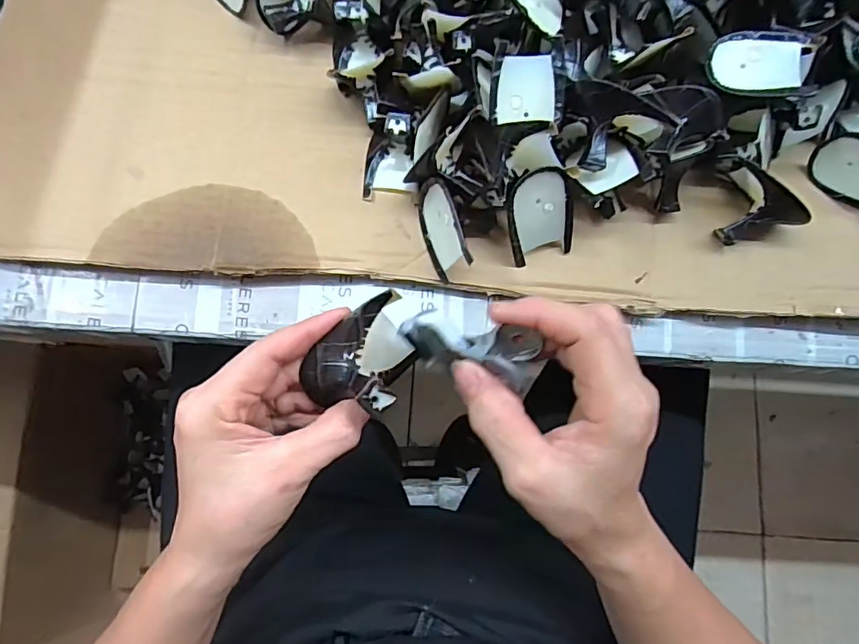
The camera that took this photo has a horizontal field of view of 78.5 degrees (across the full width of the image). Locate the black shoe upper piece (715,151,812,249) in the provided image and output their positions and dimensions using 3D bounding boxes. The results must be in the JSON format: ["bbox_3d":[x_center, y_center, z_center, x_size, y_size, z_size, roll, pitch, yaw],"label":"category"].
[{"bbox_3d":[0.227,-0.092,0.366,0.049,0.041,0.061,-13,81,-4],"label":"black shoe upper piece"}]

